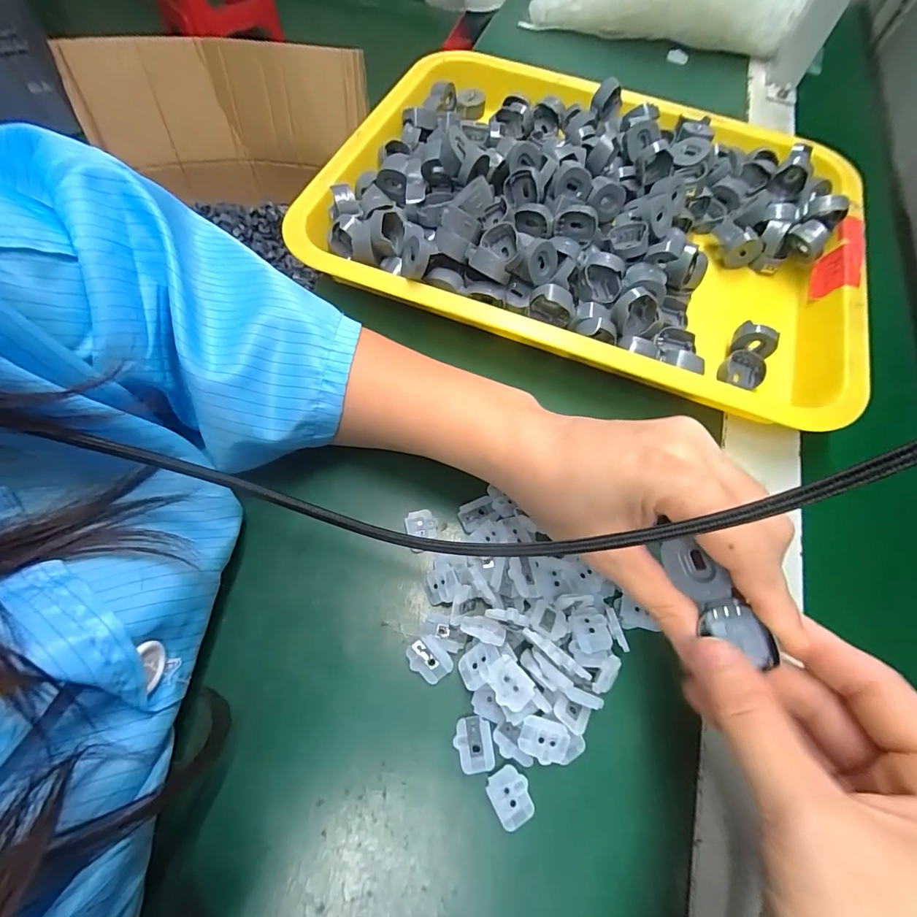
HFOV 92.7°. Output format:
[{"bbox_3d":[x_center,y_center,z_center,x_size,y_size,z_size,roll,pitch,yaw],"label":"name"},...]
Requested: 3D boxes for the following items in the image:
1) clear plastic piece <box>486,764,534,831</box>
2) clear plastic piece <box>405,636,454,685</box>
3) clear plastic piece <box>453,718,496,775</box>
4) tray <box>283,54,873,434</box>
[{"bbox_3d":[0.023,0.147,0.190,0.017,0.004,0.021,-26,69,-15],"label":"clear plastic piece"},{"bbox_3d":[-0.014,0.097,0.211,0.021,0.005,0.016,42,69,15],"label":"clear plastic piece"},{"bbox_3d":[0.007,0.129,0.197,0.017,0.004,0.022,-6,65,-7],"label":"clear plastic piece"},{"bbox_3d":[0.102,-0.191,0.334,0.387,0.062,0.304,19,65,6],"label":"tray"}]

